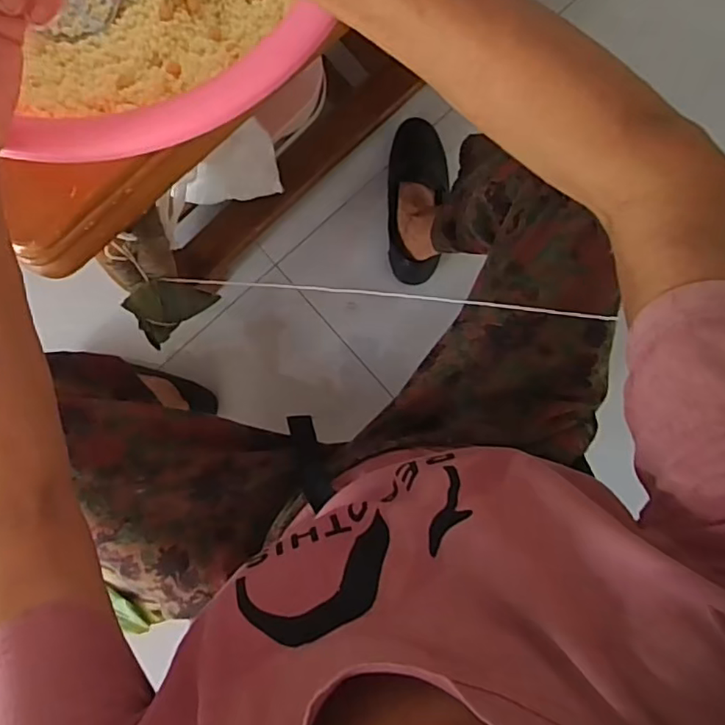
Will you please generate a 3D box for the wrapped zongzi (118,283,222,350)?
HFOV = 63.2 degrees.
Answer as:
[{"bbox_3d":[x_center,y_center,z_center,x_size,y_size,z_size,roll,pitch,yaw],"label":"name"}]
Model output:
[{"bbox_3d":[-0.182,-0.054,0.550,0.077,0.043,0.047,-38,92,0],"label":"wrapped zongzi"}]

